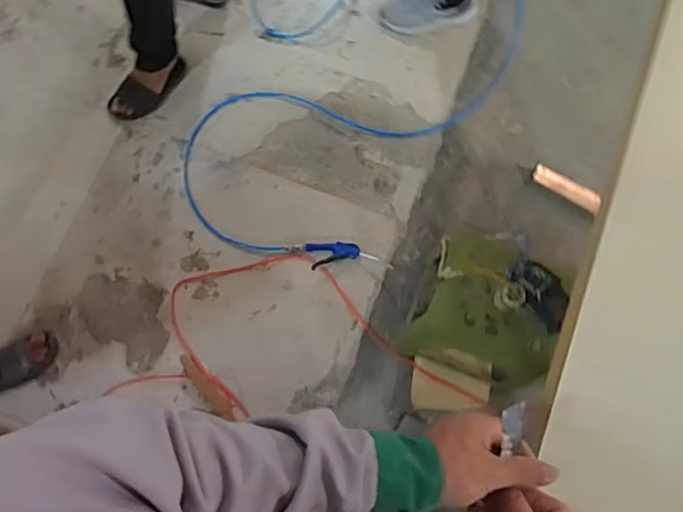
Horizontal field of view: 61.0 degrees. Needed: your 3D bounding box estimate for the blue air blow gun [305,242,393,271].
[{"bbox_3d":[0.019,-0.002,1.500,0.216,0.029,0.073,-3,76,-2],"label":"blue air blow gun"}]

